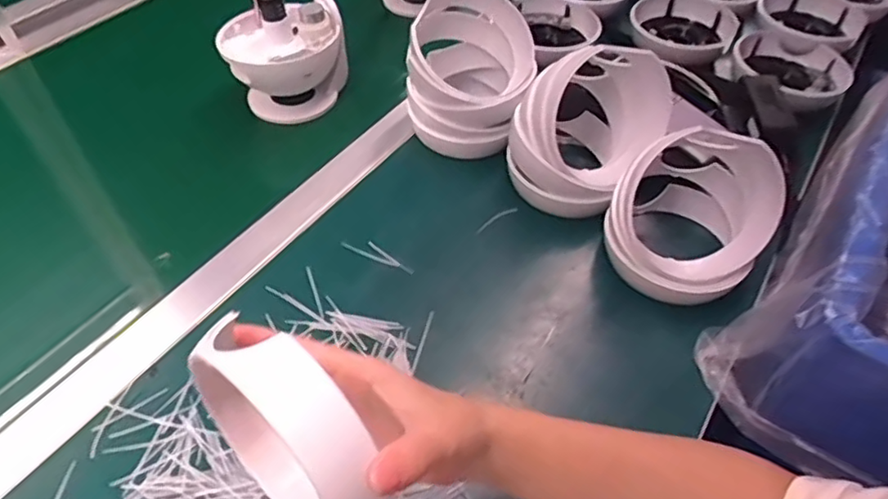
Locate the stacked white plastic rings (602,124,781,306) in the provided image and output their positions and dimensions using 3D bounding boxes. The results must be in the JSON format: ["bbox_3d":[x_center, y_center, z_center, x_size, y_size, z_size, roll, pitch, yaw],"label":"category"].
[{"bbox_3d":[0.196,-0.032,0.484,0.111,0.106,0.121,1,50,-1],"label":"stacked white plastic rings"}]

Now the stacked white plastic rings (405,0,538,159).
[{"bbox_3d":[0.026,-0.167,0.591,0.114,0.110,0.132,4,49,4],"label":"stacked white plastic rings"}]

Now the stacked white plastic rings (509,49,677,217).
[{"bbox_3d":[0.121,-0.106,0.534,0.104,0.115,0.114,0,49,0],"label":"stacked white plastic rings"}]

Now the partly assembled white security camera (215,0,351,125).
[{"bbox_3d":[-0.158,-0.193,0.623,0.119,0.116,0.094,-12,50,-10],"label":"partly assembled white security camera"}]

